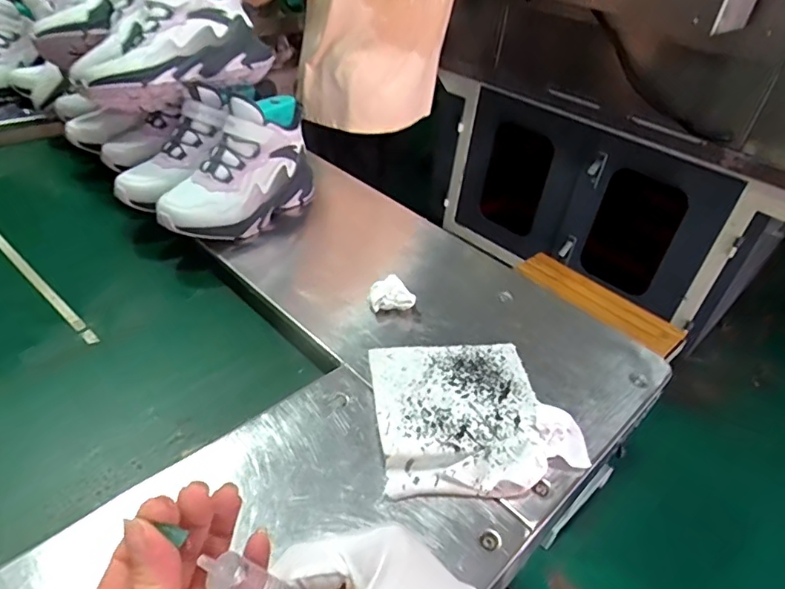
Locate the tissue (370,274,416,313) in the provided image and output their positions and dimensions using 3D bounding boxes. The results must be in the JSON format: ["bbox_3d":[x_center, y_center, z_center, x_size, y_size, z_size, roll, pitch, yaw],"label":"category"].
[{"bbox_3d":[-0.001,-0.002,0.632,0.052,0.018,0.055,3,37,-6],"label":"tissue"}]

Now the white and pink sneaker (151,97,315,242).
[{"bbox_3d":[-0.205,-0.169,0.711,0.092,0.149,0.228,22,40,18],"label":"white and pink sneaker"}]

